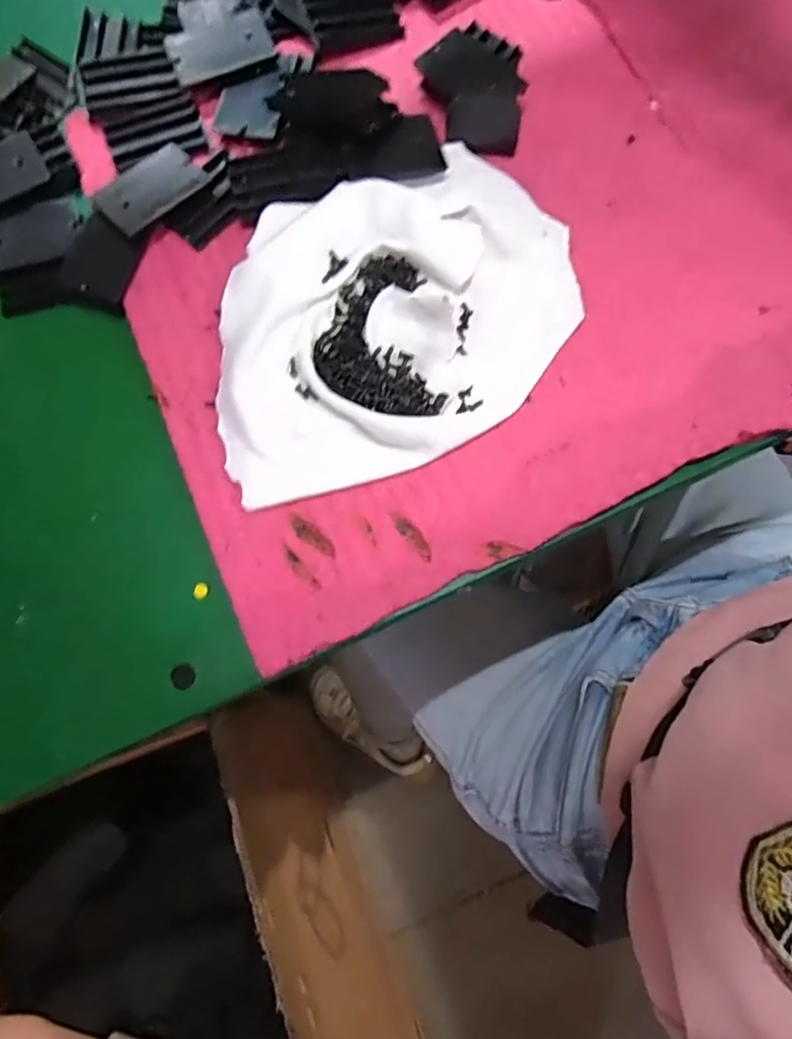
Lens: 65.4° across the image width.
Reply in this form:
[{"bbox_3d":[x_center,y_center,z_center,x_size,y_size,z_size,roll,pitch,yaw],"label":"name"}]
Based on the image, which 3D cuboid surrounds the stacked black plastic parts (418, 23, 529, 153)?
[{"bbox_3d":[0.043,-0.246,0.344,0.055,0.015,0.083,4,78,2],"label":"stacked black plastic parts"}]

